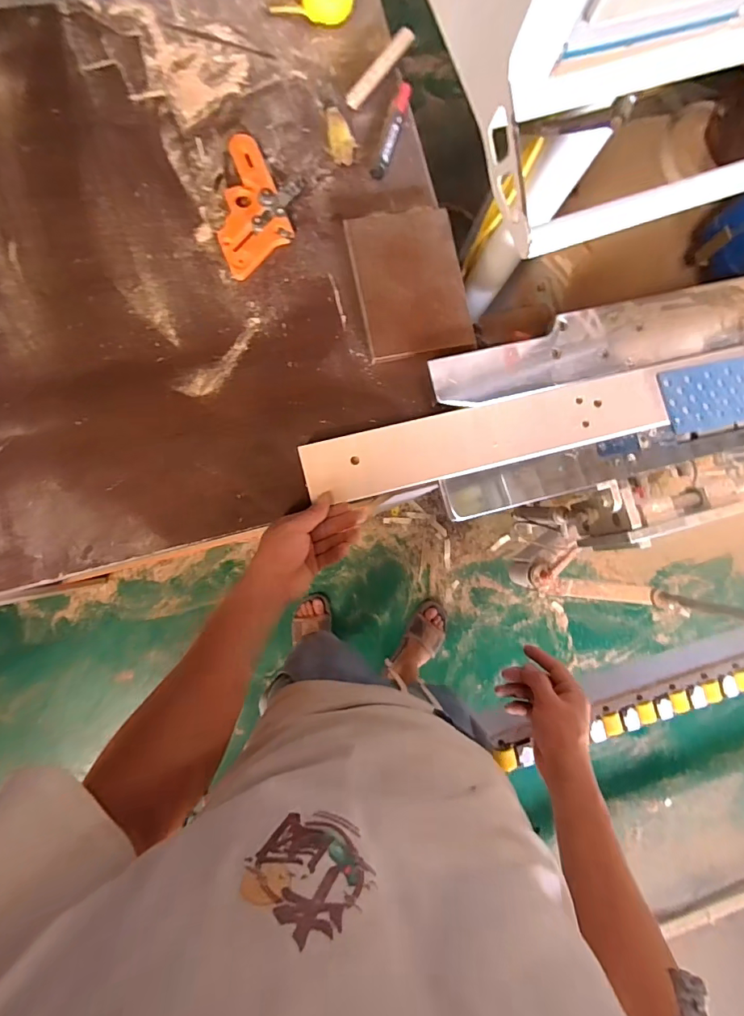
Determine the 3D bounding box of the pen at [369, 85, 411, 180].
[{"bbox_3d":[0.029,-0.518,0.630,0.020,0.013,0.152,18,84,-5],"label":"pen"}]

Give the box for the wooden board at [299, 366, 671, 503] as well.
[{"bbox_3d":[0.149,-0.093,0.585,0.467,0.013,0.081,-14,87,-6],"label":"wooden board"}]

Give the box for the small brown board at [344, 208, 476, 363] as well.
[{"bbox_3d":[0.050,-0.301,0.614,0.141,0.021,0.194,-11,87,-7],"label":"small brown board"}]

